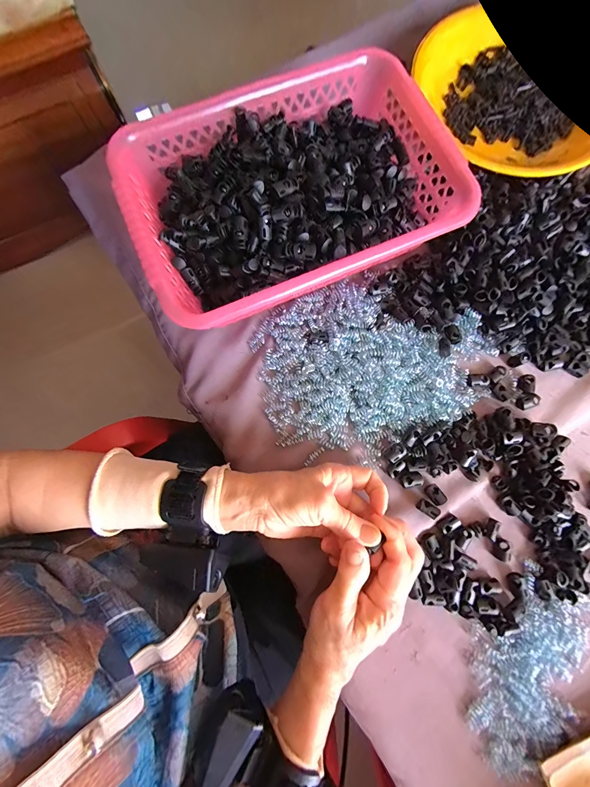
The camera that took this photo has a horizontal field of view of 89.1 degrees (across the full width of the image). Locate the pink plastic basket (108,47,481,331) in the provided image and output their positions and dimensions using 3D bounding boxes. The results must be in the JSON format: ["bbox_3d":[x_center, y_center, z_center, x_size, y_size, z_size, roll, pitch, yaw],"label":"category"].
[{"bbox_3d":[-0.005,-0.198,0.308,0.307,0.073,0.220,-24,81,-5],"label":"pink plastic basket"}]

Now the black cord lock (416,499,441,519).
[{"bbox_3d":[0.126,0.109,0.284,0.018,0.011,0.011,35,81,5],"label":"black cord lock"}]

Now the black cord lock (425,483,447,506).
[{"bbox_3d":[0.135,0.097,0.288,0.012,0.010,0.018,-29,81,-6],"label":"black cord lock"}]

